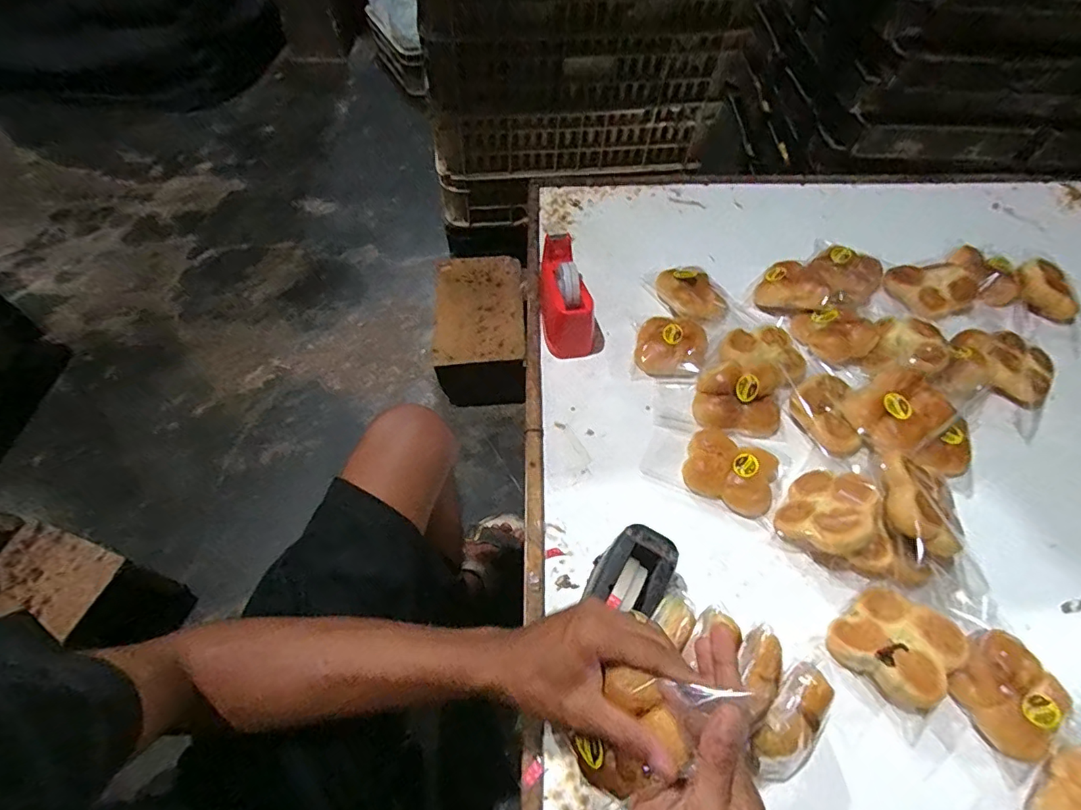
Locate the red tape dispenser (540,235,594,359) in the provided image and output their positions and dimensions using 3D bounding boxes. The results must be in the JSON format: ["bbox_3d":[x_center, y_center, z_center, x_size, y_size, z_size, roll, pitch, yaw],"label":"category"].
[{"bbox_3d":[0.038,-0.201,0.858,0.072,0.093,0.217,-5,58,-5],"label":"red tape dispenser"}]

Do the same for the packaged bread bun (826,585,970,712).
[{"bbox_3d":[0.409,0.275,0.584,0.120,0.052,0.108,-36,66,-21],"label":"packaged bread bun"}]

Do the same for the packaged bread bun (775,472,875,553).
[{"bbox_3d":[0.377,0.141,0.657,0.105,0.038,0.109,10,57,48],"label":"packaged bread bun"}]

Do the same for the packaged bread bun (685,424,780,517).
[{"bbox_3d":[0.269,0.091,0.708,0.122,0.040,0.099,20,60,11],"label":"packaged bread bun"}]

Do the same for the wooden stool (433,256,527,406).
[{"bbox_3d":[-0.134,-0.155,1.081,0.191,0.174,0.321,-2,58,-3],"label":"wooden stool"}]

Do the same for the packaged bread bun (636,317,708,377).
[{"bbox_3d":[0.215,-0.099,0.821,0.105,0.037,0.103,1,58,-1],"label":"packaged bread bun"}]

